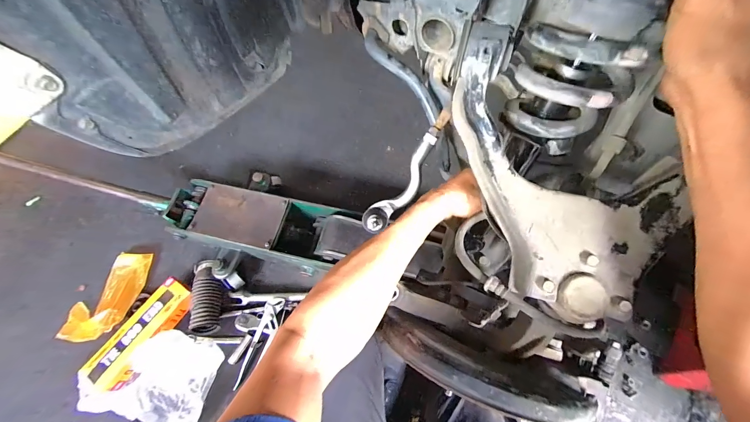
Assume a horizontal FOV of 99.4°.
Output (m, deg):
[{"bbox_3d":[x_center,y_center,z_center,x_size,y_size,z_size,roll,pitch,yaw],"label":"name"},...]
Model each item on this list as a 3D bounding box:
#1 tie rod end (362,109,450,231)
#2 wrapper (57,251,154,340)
[{"bbox_3d":[0.054,-0.064,0.562,0.058,0.055,0.236,35,98,16],"label":"tie rod end"},{"bbox_3d":[-0.694,0.228,0.846,0.088,0.077,0.257,2,40,3],"label":"wrapper"}]

